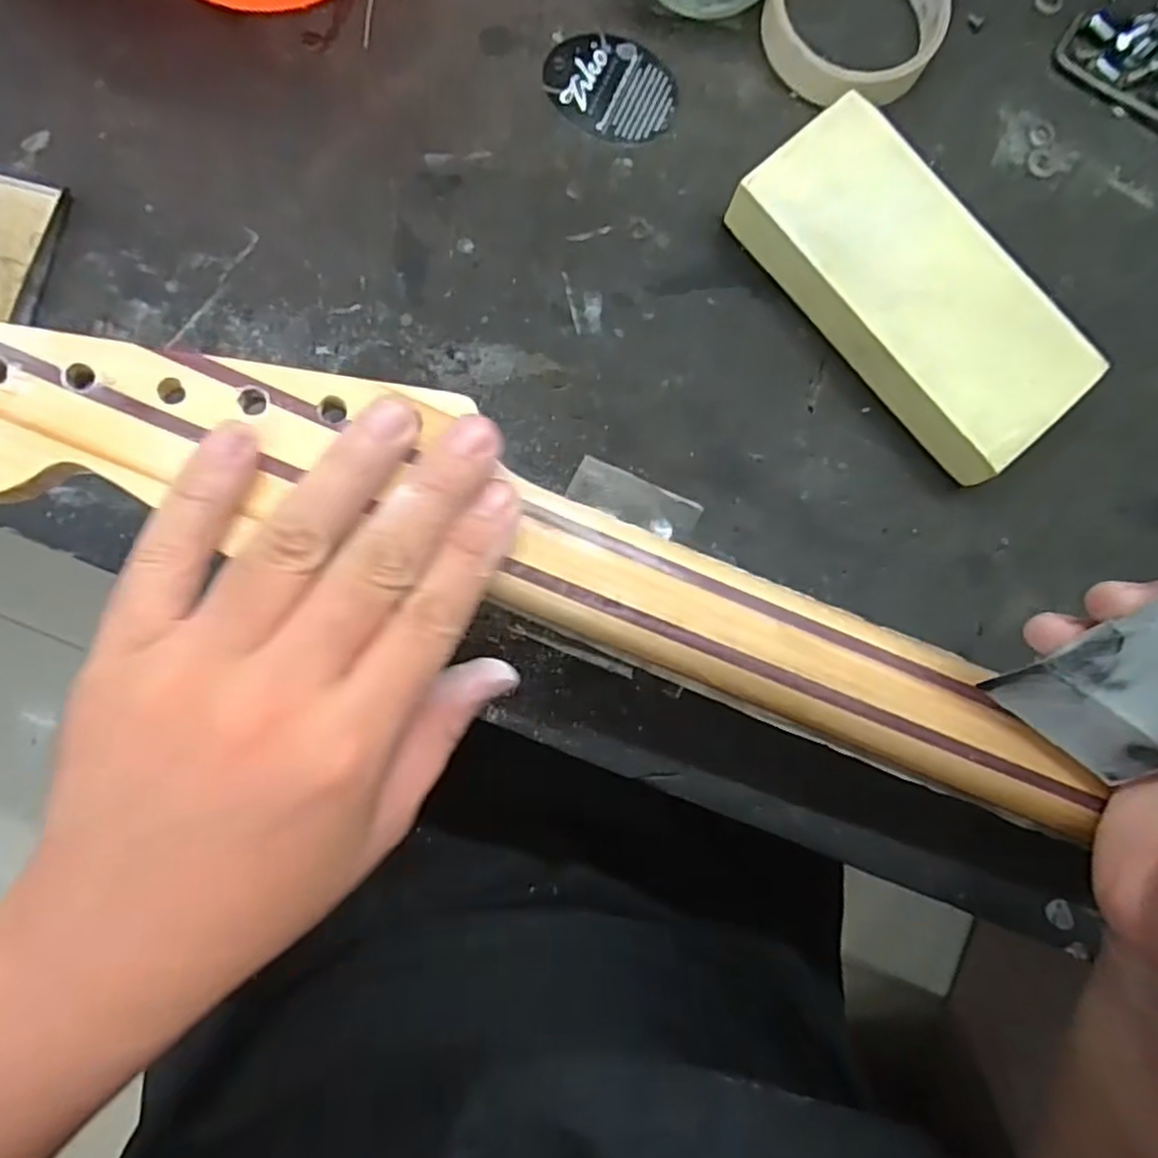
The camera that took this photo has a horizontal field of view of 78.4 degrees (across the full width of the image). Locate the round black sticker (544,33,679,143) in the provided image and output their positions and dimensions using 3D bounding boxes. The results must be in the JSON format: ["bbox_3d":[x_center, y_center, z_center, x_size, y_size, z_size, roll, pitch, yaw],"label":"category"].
[{"bbox_3d":[0.016,-0.237,0.343,0.062,0.004,0.052,3,85,-4],"label":"round black sticker"}]

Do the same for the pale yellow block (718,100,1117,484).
[{"bbox_3d":[0.150,-0.128,0.324,0.084,0.034,0.170,-41,89,-6],"label":"pale yellow block"}]

